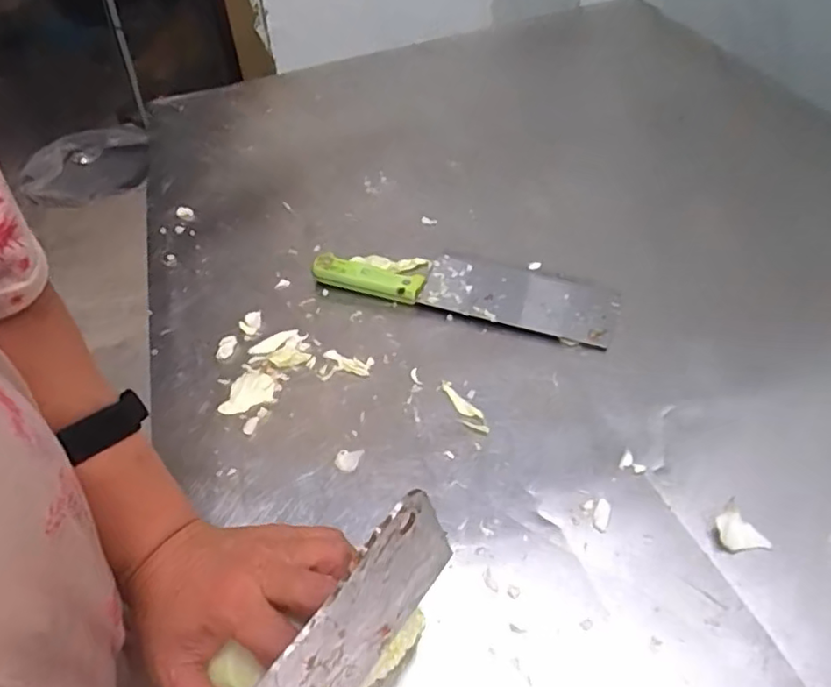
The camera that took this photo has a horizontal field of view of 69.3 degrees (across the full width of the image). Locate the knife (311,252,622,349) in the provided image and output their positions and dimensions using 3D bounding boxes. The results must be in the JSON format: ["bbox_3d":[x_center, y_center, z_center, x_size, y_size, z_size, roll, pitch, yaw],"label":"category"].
[{"bbox_3d":[0.044,-0.056,0.575,0.285,0.022,0.071,11,50,13],"label":"knife"}]

